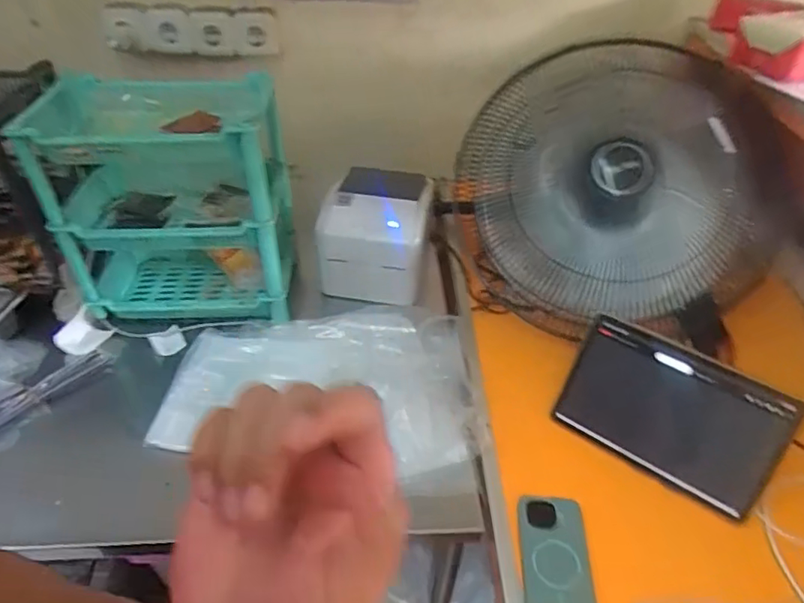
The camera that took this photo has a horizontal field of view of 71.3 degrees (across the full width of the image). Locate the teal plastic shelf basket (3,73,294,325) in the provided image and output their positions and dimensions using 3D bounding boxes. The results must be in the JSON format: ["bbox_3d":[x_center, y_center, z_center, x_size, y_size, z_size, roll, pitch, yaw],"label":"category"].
[{"bbox_3d":[-0.347,-0.157,0.856,0.313,0.319,0.241,0,41,-3],"label":"teal plastic shelf basket"}]

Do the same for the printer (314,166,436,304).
[{"bbox_3d":[-0.040,-0.123,0.958,0.181,0.147,0.204,14,42,13],"label":"printer"}]

